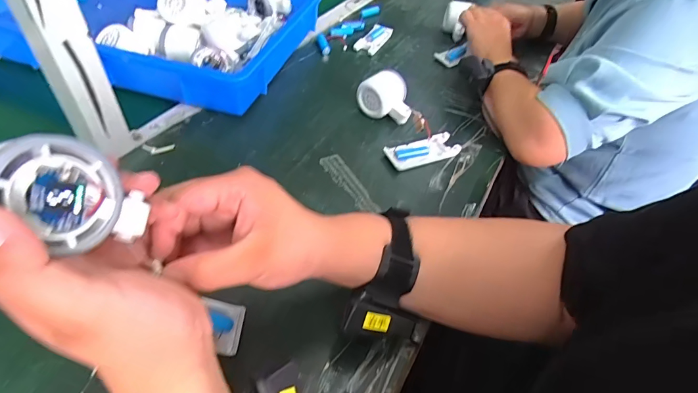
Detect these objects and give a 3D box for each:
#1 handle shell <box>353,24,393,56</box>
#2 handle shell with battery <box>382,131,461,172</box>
[{"bbox_3d":[0.049,-0.305,0.764,0.048,0.023,0.095,21,49,13],"label":"handle shell"},{"bbox_3d":[0.102,-0.063,0.551,0.104,0.016,0.043,-13,50,-18],"label":"handle shell with battery"}]

